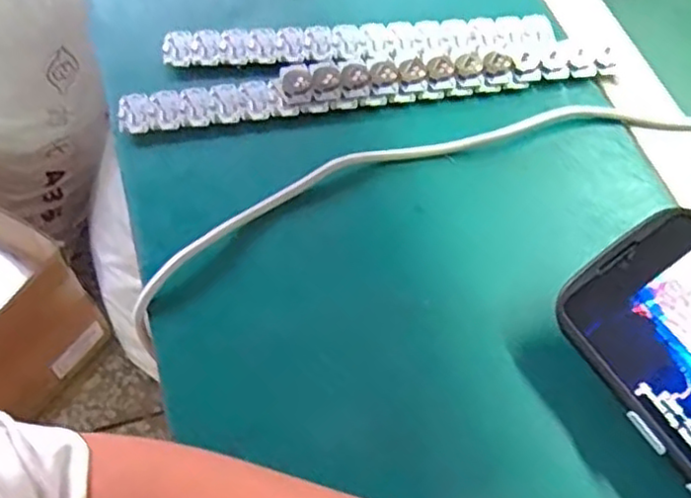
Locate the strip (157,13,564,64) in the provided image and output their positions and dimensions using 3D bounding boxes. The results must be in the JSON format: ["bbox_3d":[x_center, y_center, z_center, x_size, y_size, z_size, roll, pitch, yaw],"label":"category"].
[{"bbox_3d":[0.010,-0.136,0.448,0.248,0.009,0.034,-3,60,-4],"label":"strip"}]

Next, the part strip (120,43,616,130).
[{"bbox_3d":[0.016,-0.106,0.428,0.303,0.013,0.033,-6,61,-6],"label":"part strip"}]

